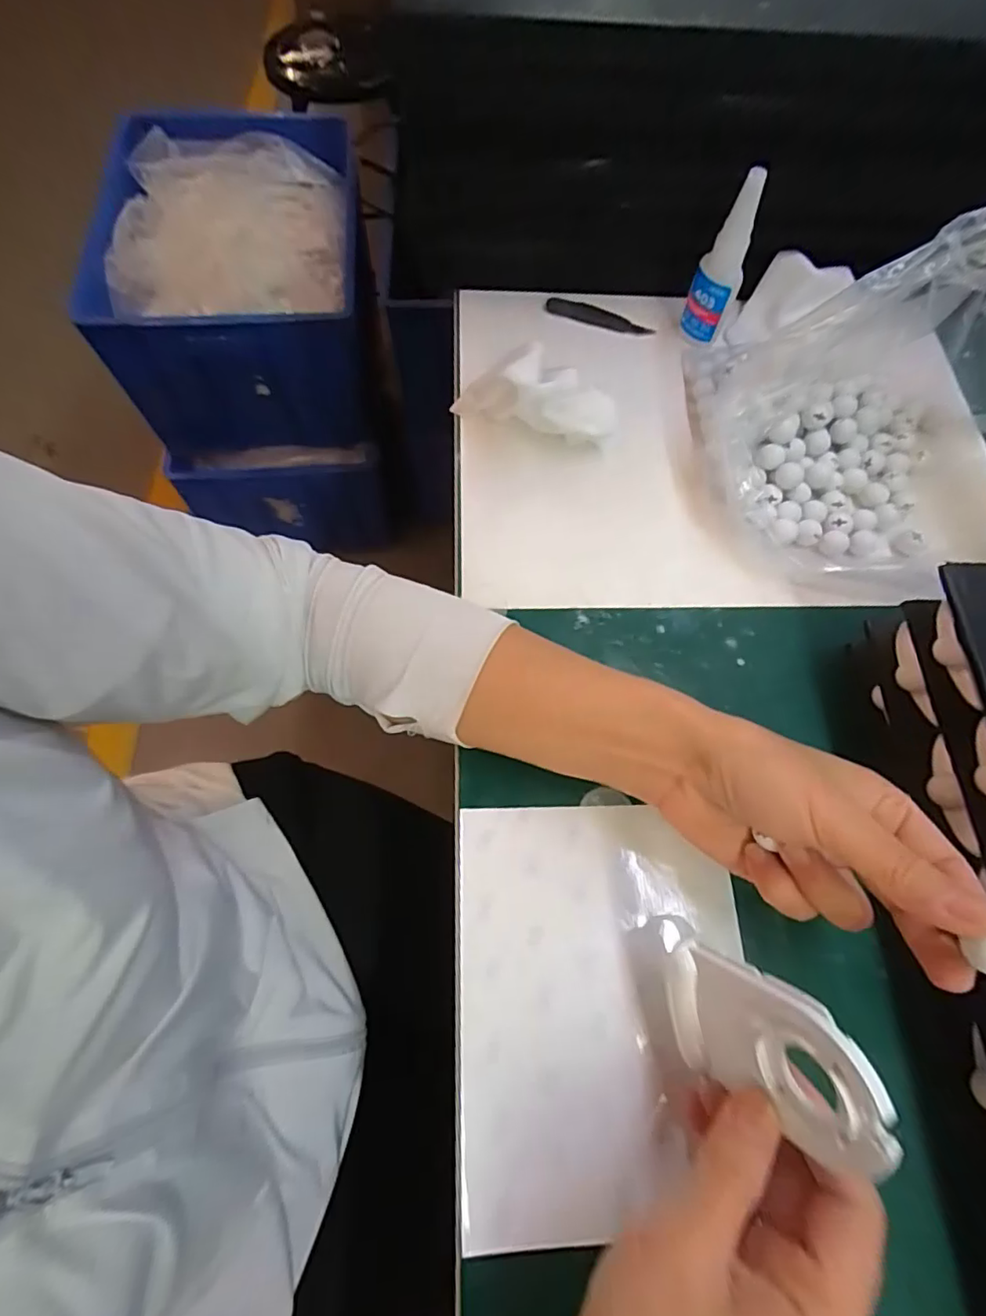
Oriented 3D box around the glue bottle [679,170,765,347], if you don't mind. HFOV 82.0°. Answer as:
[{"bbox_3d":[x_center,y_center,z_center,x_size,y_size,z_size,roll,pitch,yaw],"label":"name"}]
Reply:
[{"bbox_3d":[0.158,-0.271,0.391,0.029,0.101,0.021,18,68,6],"label":"glue bottle"}]

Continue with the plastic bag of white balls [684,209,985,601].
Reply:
[{"bbox_3d":[0.280,-0.170,0.334,0.271,0.148,0.228,-10,68,-6],"label":"plastic bag of white balls"}]

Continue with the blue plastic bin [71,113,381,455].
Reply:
[{"bbox_3d":[-0.420,-0.652,0.996,0.398,0.256,0.524,-9,68,-5],"label":"blue plastic bin"}]

